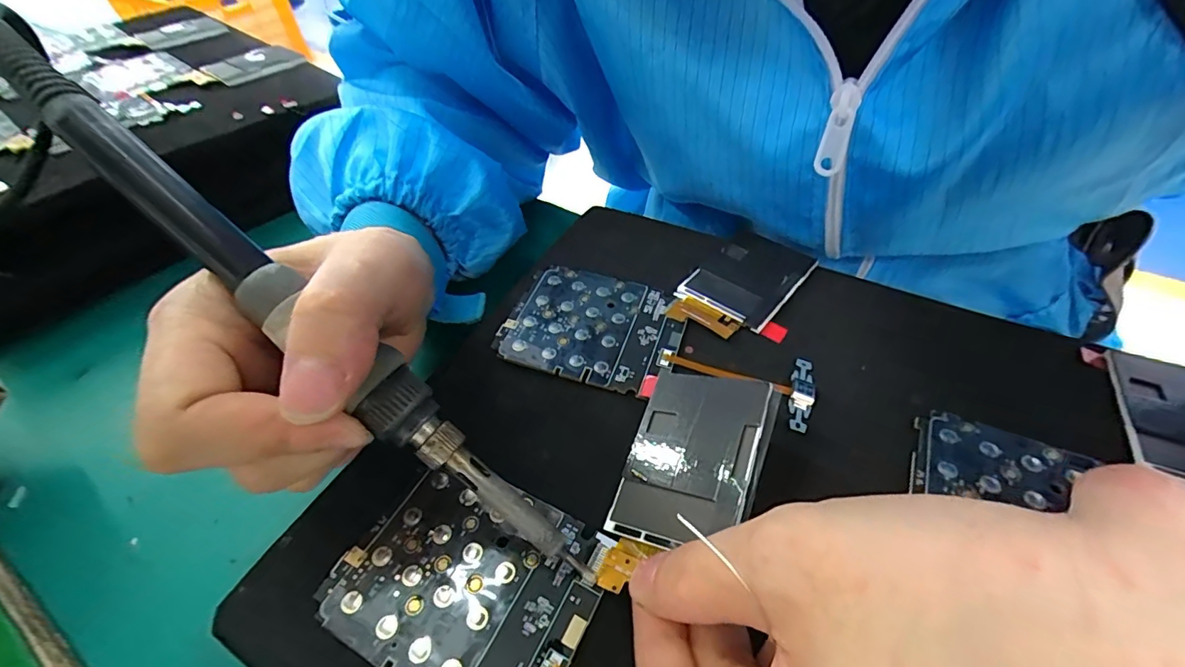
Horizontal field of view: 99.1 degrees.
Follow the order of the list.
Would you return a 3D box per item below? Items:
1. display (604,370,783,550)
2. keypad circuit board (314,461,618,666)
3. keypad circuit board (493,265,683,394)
[{"bbox_3d":[0.033,0.040,0.166,0.045,0.004,0.059,3,56,38],"label":"display"},{"bbox_3d":[-0.038,0.075,0.155,0.075,0.004,0.060,22,53,19],"label":"keypad circuit board"},{"bbox_3d":[0.000,-0.004,0.225,0.074,0.006,0.060,13,52,16],"label":"keypad circuit board"}]

